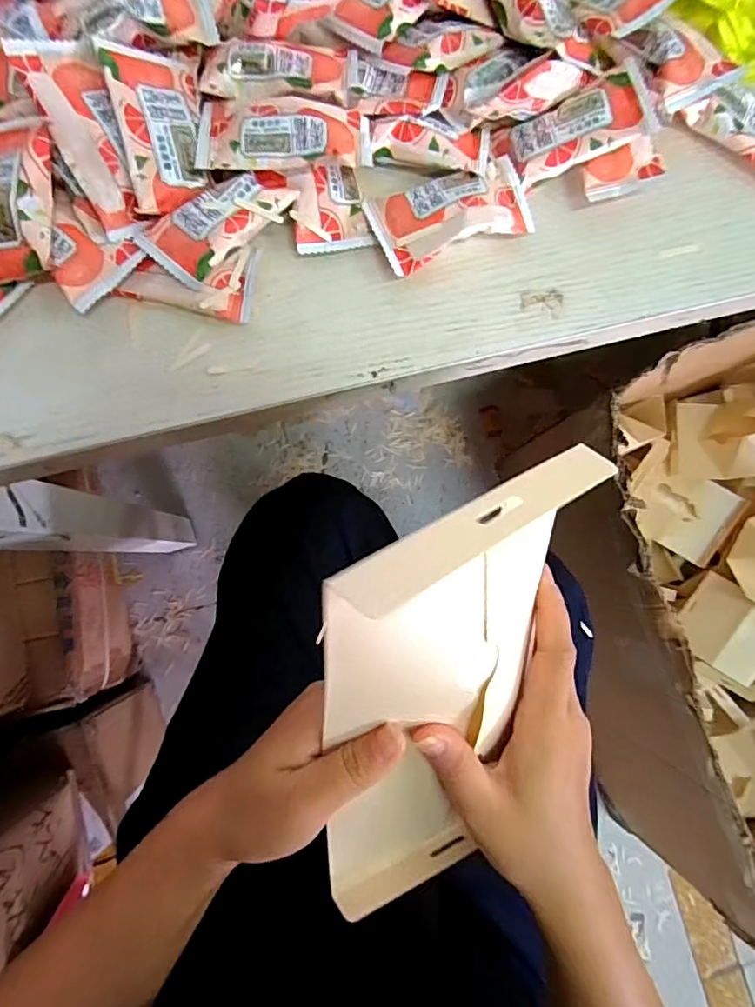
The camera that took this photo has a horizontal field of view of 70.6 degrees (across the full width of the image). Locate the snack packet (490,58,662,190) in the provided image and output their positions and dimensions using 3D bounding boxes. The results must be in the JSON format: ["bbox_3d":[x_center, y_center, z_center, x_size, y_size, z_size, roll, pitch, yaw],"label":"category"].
[{"bbox_3d":[0.091,-0.177,0.251,0.069,0.010,0.033,-16,88,15],"label":"snack packet"}]

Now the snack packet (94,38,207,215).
[{"bbox_3d":[-0.093,-0.163,0.226,0.034,0.012,0.071,-12,84,-6],"label":"snack packet"}]

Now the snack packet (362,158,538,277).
[{"bbox_3d":[0.035,-0.137,0.251,0.074,0.015,0.038,-22,85,-7],"label":"snack packet"}]

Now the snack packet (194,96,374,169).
[{"bbox_3d":[-0.040,-0.161,0.231,0.075,0.015,0.036,1,83,-4],"label":"snack packet"}]

